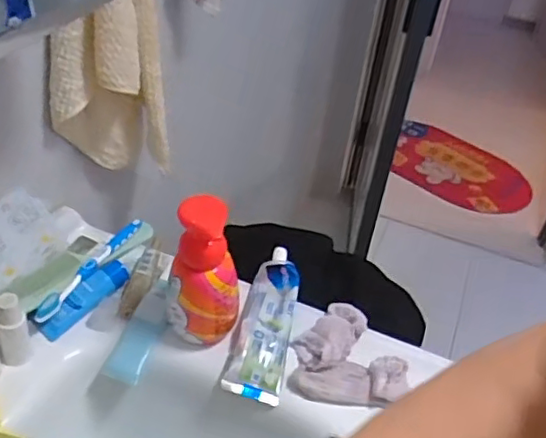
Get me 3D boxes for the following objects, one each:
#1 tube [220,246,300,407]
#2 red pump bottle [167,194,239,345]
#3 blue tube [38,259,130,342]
[{"bbox_3d":[-0.005,0.106,0.650,0.056,0.044,0.173,11,40,5],"label":"tube"},{"bbox_3d":[-0.066,0.049,0.587,0.067,0.142,0.051,-2,40,-10],"label":"red pump bottle"},{"bbox_3d":[-0.201,0.084,0.647,0.028,0.021,0.105,31,61,27],"label":"blue tube"}]

